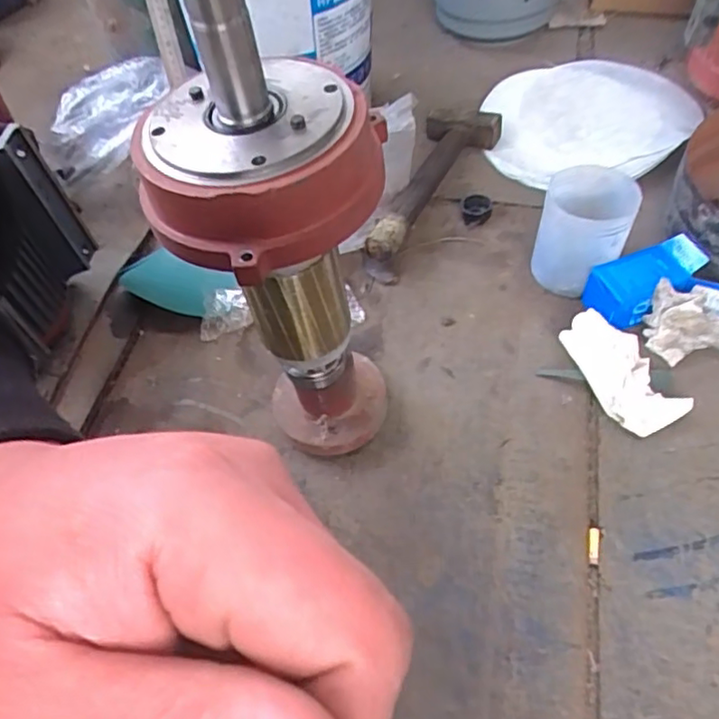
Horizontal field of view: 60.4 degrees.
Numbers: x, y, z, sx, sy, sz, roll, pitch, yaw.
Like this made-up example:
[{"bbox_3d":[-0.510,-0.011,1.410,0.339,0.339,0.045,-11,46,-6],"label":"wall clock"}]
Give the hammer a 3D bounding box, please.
[{"bbox_3d":[0.106,-0.238,0.830,0.103,0.058,0.313,14,57,14],"label":"hammer"}]

